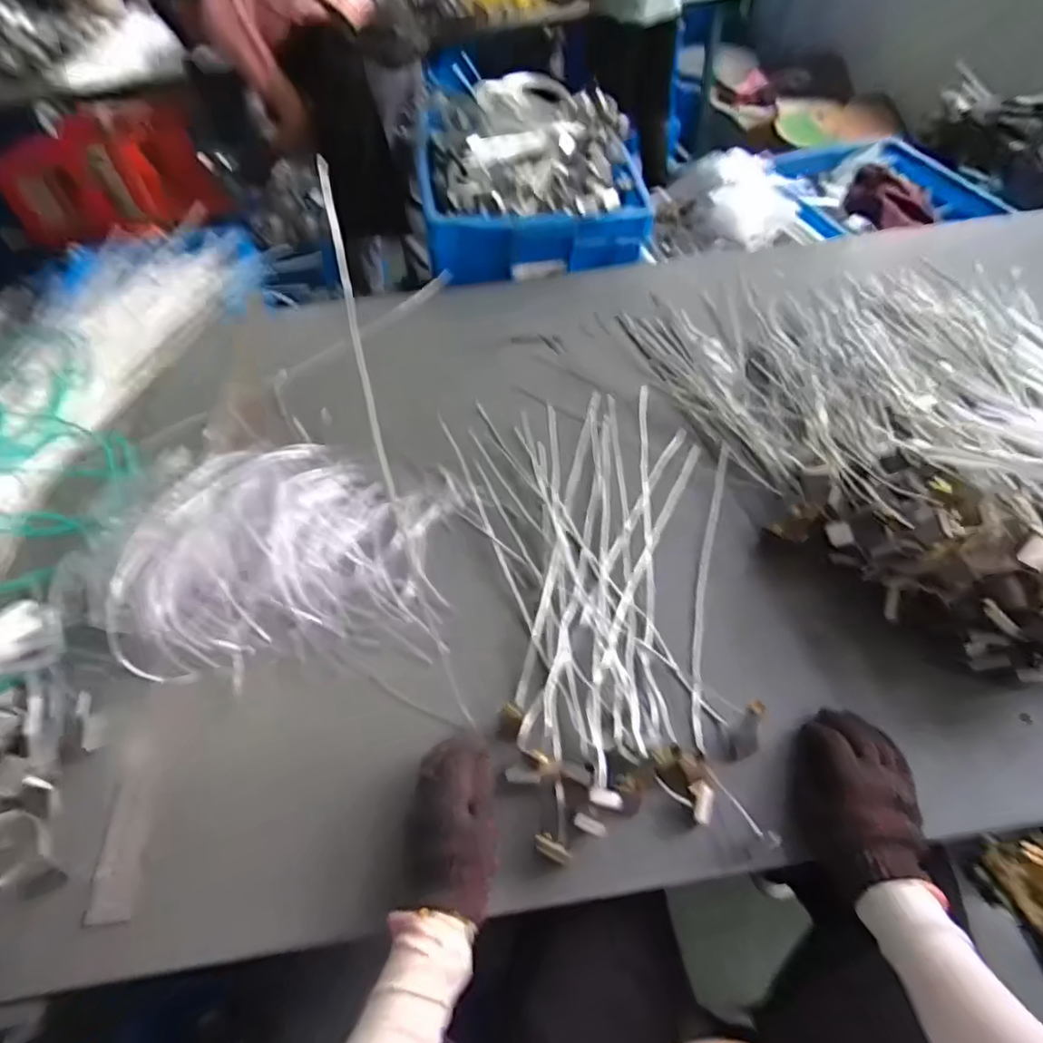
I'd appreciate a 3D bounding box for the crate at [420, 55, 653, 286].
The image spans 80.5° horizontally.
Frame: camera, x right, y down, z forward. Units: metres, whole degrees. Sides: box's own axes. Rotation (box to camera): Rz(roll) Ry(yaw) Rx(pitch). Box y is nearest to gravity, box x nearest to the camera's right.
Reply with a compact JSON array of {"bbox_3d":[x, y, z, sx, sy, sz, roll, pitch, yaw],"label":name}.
[{"bbox_3d":[0.016,-0.717,1.244,0.419,0.217,0.491,-8,50,-2],"label":"crate"}]

